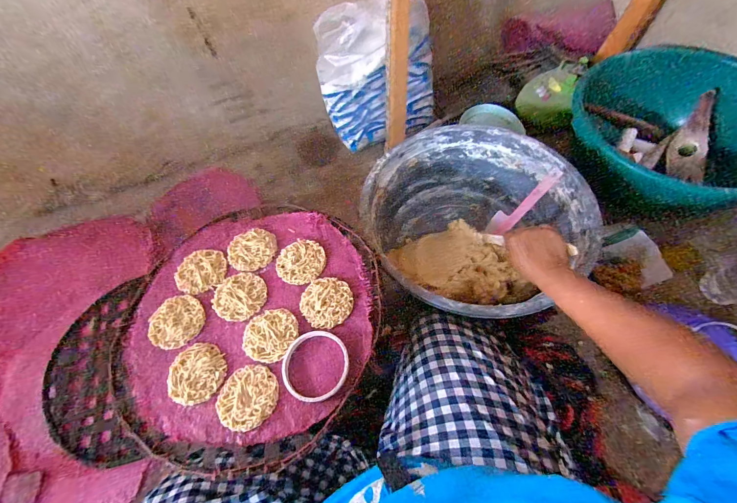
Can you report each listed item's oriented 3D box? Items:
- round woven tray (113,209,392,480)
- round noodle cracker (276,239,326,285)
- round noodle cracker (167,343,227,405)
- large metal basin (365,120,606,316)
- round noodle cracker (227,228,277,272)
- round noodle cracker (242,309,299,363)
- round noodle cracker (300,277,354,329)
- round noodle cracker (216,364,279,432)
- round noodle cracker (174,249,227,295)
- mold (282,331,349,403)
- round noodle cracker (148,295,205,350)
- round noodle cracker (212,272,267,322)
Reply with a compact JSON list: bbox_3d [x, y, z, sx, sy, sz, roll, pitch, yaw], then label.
[{"bbox_3d":[-0.177,0.096,0.471,0.380,0.038,0.369,9,62,11],"label":"round woven tray"},{"bbox_3d":[-0.108,0.015,0.500,0.074,0.005,0.074,-3,60,4],"label":"round noodle cracker"},{"bbox_3d":[-0.232,0.164,0.426,0.073,0.007,0.073,-3,60,4],"label":"round noodle cracker"},{"bbox_3d":[0.203,-0.049,0.661,0.368,0.220,0.396,-3,60,4],"label":"large metal basin"},{"bbox_3d":[-0.192,-0.005,0.513,0.078,0.005,0.076,-3,60,4],"label":"round noodle cracker"},{"bbox_3d":[-0.140,0.116,0.446,0.072,0.009,0.074,-3,60,4],"label":"round noodle cracker"},{"bbox_3d":[-0.061,0.073,0.463,0.075,0.008,0.072,-3,60,4],"label":"round noodle cracker"},{"bbox_3d":[-0.157,0.188,0.408,0.074,0.005,0.076,-3,60,4],"label":"round noodle cracker"},{"bbox_3d":[-0.265,0.030,0.500,0.075,0.006,0.071,-3,60,4],"label":"round noodle cracker"},{"bbox_3d":[-0.071,0.152,0.422,0.087,0.012,0.089,-14,60,-2],"label":"mold"},{"bbox_3d":[-0.281,0.102,0.459,0.073,0.007,0.075,-3,60,4],"label":"round noodle cracker"},{"bbox_3d":[-0.195,0.066,0.476,0.076,0.005,0.074,-3,60,4],"label":"round noodle cracker"}]

